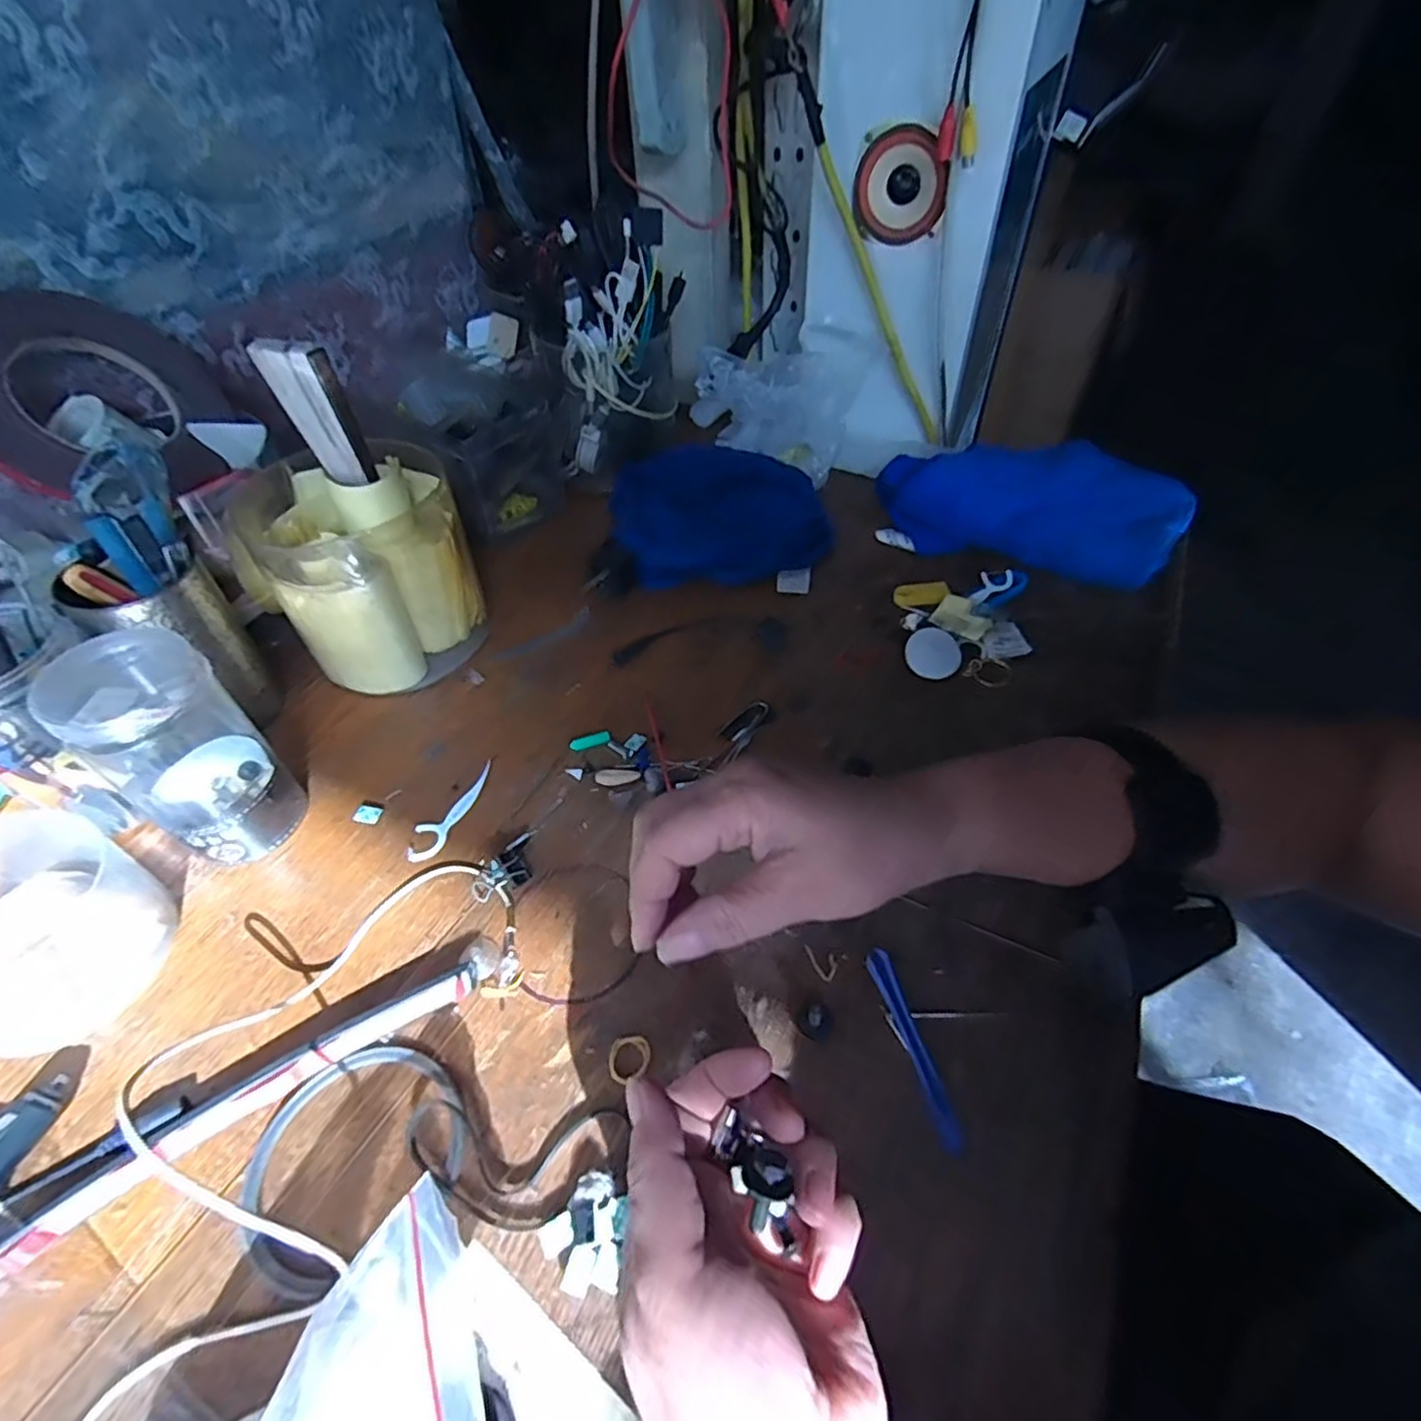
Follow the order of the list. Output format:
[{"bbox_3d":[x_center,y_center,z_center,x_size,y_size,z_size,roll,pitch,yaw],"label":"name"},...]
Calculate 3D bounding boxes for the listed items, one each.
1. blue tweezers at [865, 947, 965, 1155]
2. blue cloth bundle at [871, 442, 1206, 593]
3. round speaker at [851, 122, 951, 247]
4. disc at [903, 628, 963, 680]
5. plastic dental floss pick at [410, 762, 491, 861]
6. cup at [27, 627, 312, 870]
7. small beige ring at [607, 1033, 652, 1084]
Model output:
[{"bbox_3d":[0.090,0.148,0.300,0.011,0.009,0.083,-13,49,-9],"label":"blue tweezers"},{"bbox_3d":[0.253,-0.160,0.533,0.230,0.049,0.103,15,51,15],"label":"blue cloth bundle"},{"bbox_3d":[0.152,-0.418,0.539,0.075,0.071,0.022,19,51,19],"label":"round speaker"},{"bbox_3d":[0.153,-0.039,0.464,0.037,0.005,0.037,-2,70,4],"label":"disc"},{"bbox_3d":[-0.154,0.057,0.400,0.021,0.004,0.073,14,51,15],"label":"plastic dental floss pick"},{"bbox_3d":[-0.272,0.023,0.354,0.061,0.121,0.070,-37,57,-26],"label":"cup"},{"bbox_3d":[-0.037,0.156,0.304,0.020,0.006,0.020,-8,49,-4],"label":"small beige ring"}]

